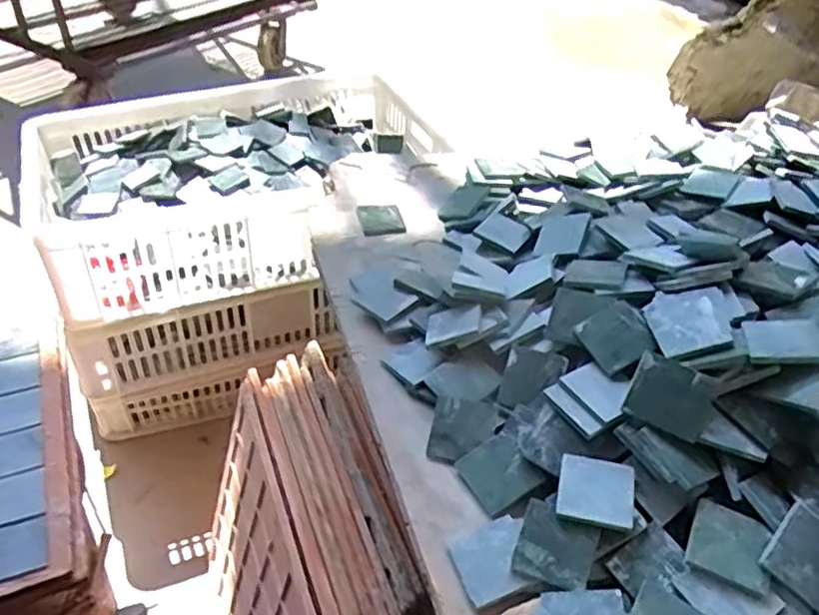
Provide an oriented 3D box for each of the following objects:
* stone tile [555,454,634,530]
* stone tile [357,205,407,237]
[{"bbox_3d":[0.126,0.124,0.455,0.049,0.004,0.048,8,47,13],"label":"stone tile"},{"bbox_3d":[-0.032,-0.097,0.741,0.048,0.010,0.047,-10,43,-17],"label":"stone tile"}]

